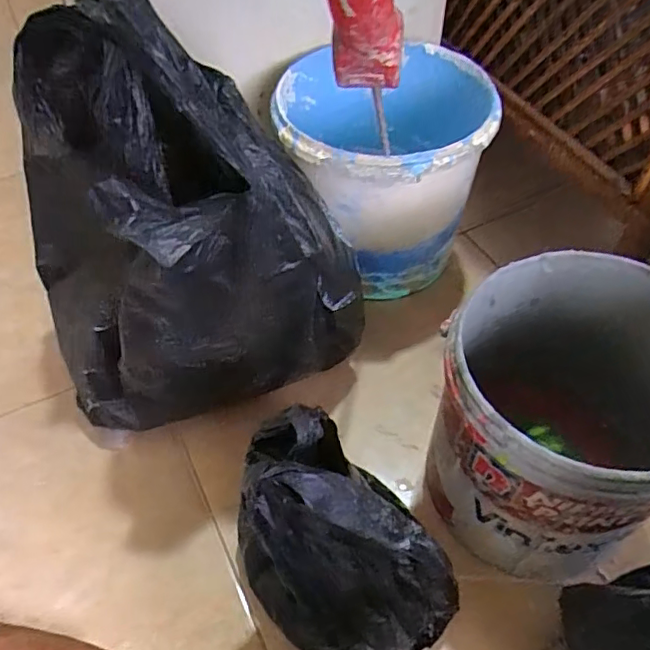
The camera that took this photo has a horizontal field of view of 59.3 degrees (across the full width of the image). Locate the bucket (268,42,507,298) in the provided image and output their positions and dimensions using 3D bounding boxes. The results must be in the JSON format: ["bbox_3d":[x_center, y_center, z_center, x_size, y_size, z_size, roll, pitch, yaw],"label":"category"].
[{"bbox_3d":[0.061,-0.153,0.591,0.202,0.181,0.216,-2,52,3],"label":"bucket"}]

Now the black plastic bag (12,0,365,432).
[{"bbox_3d":[-0.114,-0.067,0.425,0.268,0.315,0.157,-1,51,1],"label":"black plastic bag"}]

